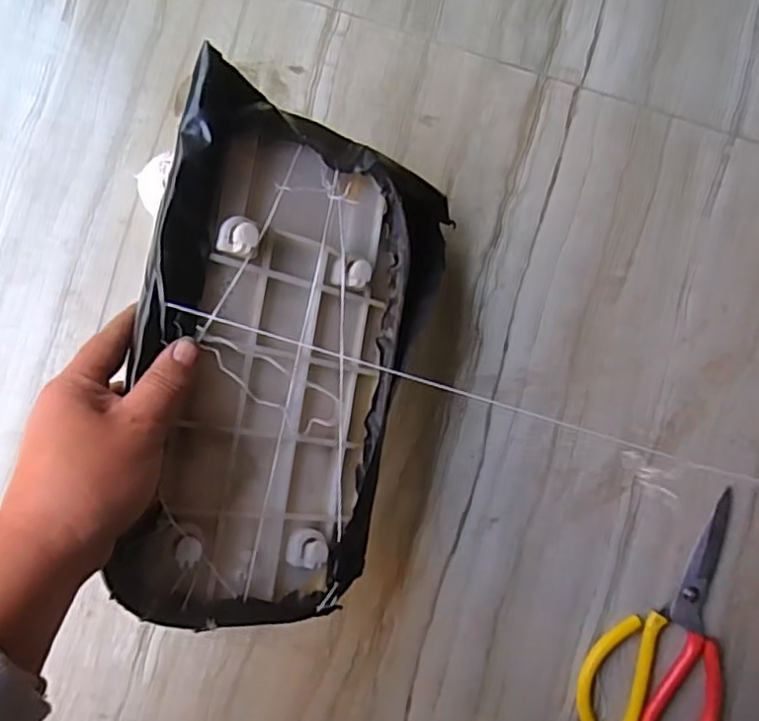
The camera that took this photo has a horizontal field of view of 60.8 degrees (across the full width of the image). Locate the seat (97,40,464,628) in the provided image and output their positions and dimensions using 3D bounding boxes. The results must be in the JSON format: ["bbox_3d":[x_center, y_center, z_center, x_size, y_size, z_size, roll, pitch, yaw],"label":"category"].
[{"bbox_3d":[-0.068,0.002,0.399,0.185,0.073,0.289,19,79,-34],"label":"seat"}]

